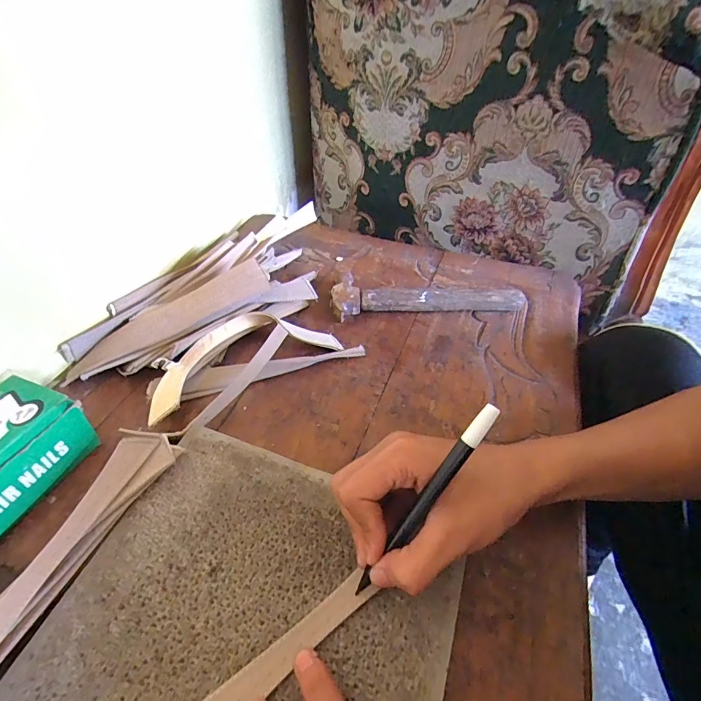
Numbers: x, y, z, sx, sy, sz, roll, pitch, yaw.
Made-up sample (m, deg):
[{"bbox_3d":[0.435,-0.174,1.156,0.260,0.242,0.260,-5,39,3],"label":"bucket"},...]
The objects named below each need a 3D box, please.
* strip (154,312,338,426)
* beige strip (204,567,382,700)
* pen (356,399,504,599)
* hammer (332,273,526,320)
[{"bbox_3d":[-0.101,0.003,0.385,0.181,0.027,0.069,-27,51,-26],"label":"strip"},{"bbox_3d":[-0.040,0.166,0.220,0.128,0.006,0.021,-29,52,-28],"label":"beige strip"},{"bbox_3d":[0.039,0.086,0.228,0.009,0.137,0.008,40,15,33],"label":"pen"},{"bbox_3d":[0.084,-0.064,0.469,0.204,0.025,0.058,-4,45,-5],"label":"hammer"}]

